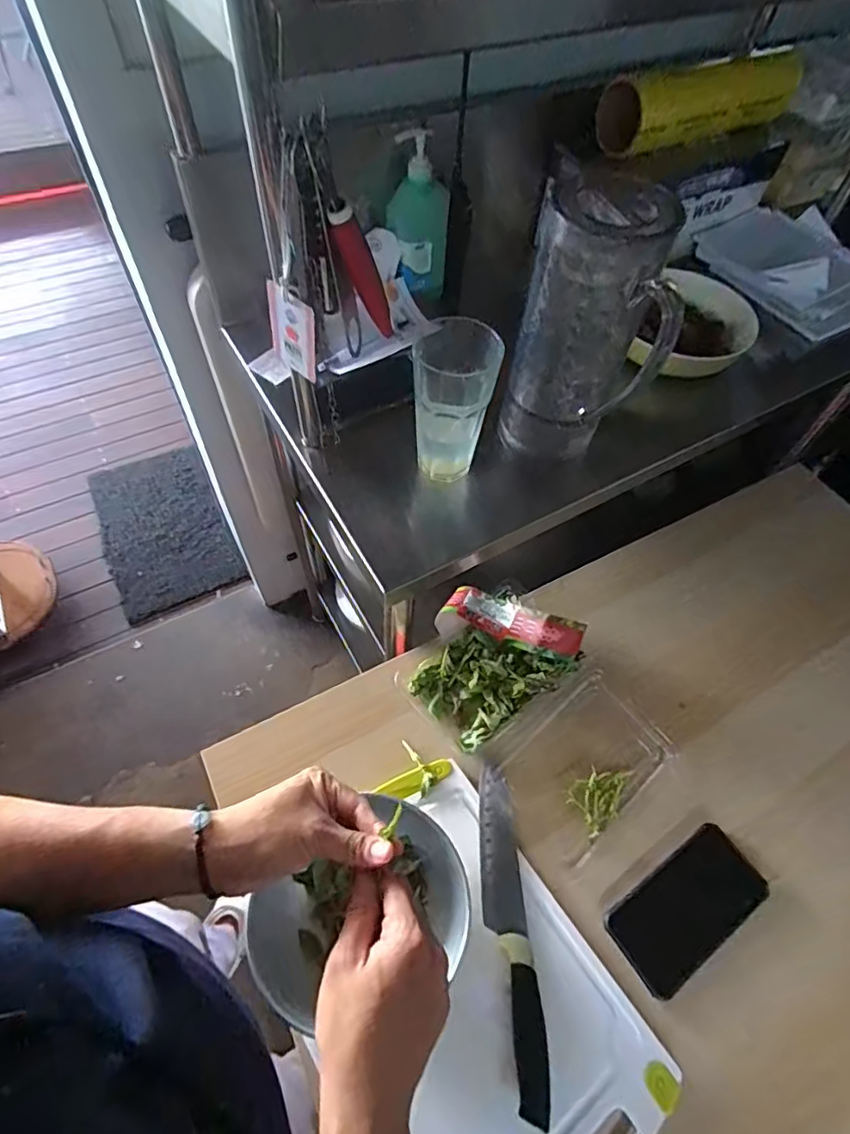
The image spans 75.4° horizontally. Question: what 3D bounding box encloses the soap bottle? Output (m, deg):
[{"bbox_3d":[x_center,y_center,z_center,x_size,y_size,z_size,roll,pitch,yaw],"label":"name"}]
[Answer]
[{"bbox_3d":[-0.011,-0.466,0.749,0.082,0.202,0.061,-27,63,-18],"label":"soap bottle"}]

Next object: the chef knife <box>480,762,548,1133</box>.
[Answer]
[{"bbox_3d":[0.079,0.339,0.528,0.039,0.016,0.276,-2,58,-4],"label":"chef knife"}]

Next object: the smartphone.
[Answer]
[{"bbox_3d":[0.264,0.337,0.548,0.165,0.006,0.078,-29,63,-19],"label":"smartphone"}]

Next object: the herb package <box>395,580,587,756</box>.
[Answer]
[{"bbox_3d":[0.074,0.104,0.646,0.182,0.076,0.156,-38,67,-23],"label":"herb package"}]

